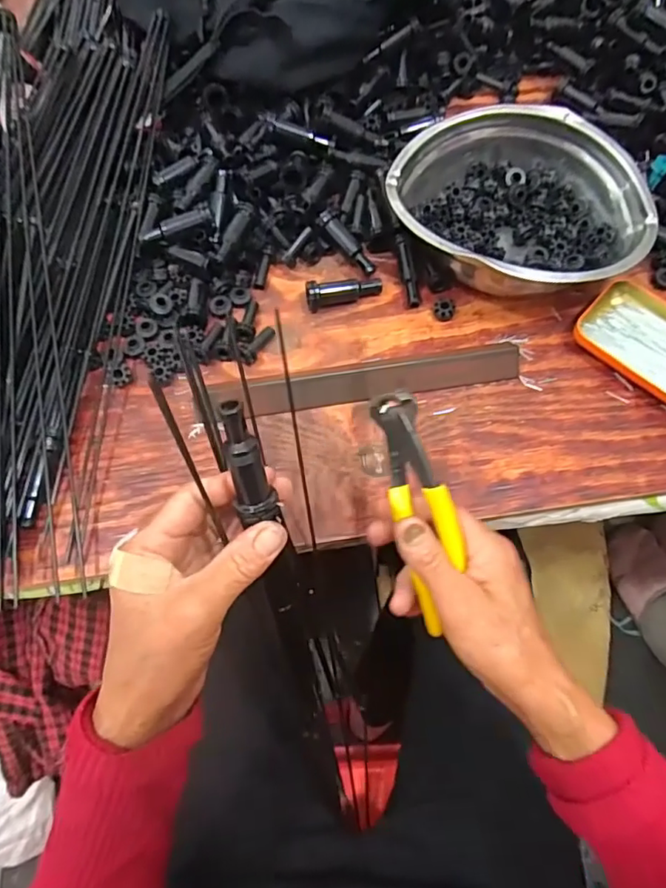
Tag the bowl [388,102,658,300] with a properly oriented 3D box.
[{"bbox_3d":[0.157,-0.207,0.469,0.216,0.052,0.180,3,68,1],"label":"bowl"}]

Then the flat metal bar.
[{"bbox_3d":[0.028,-0.054,0.440,0.248,0.011,0.033,-9,68,-4],"label":"flat metal bar"}]

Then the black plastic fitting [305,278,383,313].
[{"bbox_3d":[0.010,-0.132,0.472,0.067,0.023,0.023,-15,68,-6],"label":"black plastic fitting"}]

